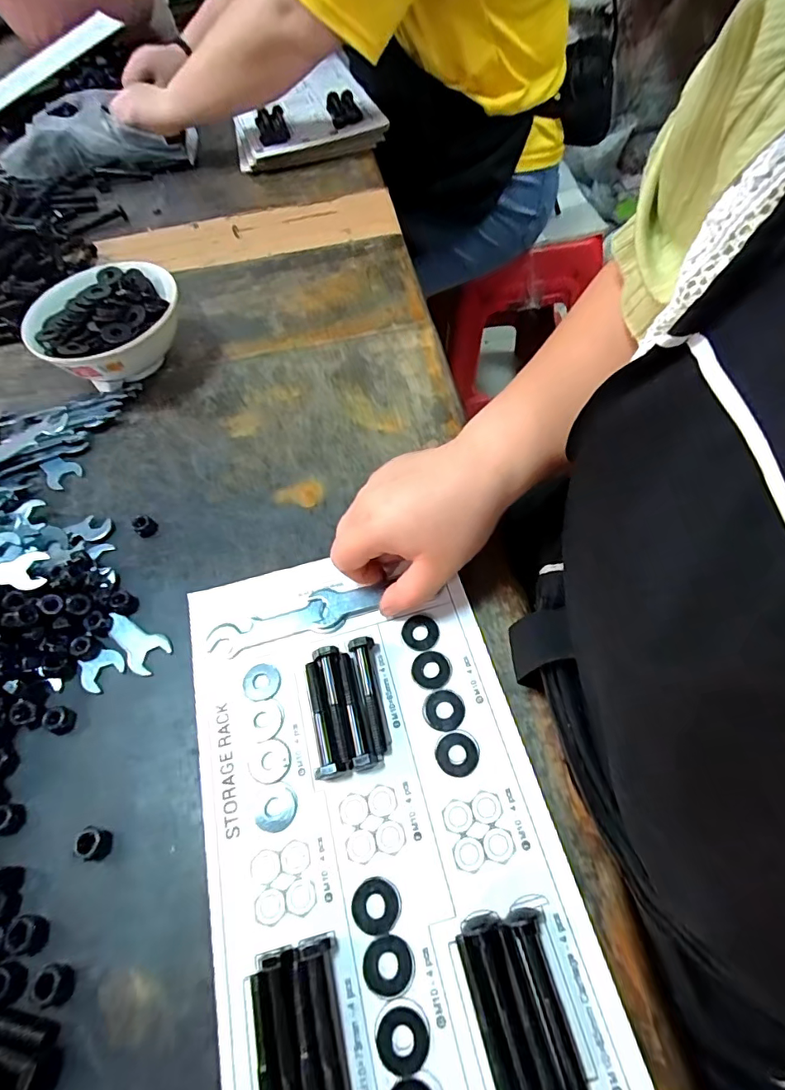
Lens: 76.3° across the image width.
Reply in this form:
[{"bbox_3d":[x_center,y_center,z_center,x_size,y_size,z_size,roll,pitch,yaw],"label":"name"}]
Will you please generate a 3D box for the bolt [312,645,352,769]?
[{"bbox_3d":[-0.036,0.100,0.311,0.015,0.015,0.073,-13,59,-3],"label":"bolt"}]

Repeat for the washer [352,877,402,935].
[{"bbox_3d":[-0.009,0.190,0.263,0.026,0.004,0.024,-2,59,3],"label":"washer"}]

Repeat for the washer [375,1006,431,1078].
[{"bbox_3d":[0.005,0.234,0.235,0.025,0.004,0.024,-2,59,3],"label":"washer"}]

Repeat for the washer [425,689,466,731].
[{"bbox_3d":[0.032,0.102,0.309,0.023,0.004,0.024,-12,59,-3],"label":"washer"}]

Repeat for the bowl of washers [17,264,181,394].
[{"bbox_3d":[-0.263,-0.202,0.483,0.135,0.064,0.133,-2,59,3],"label":"bowl of washers"}]

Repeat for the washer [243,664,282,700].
[{"bbox_3d":[-0.086,0.090,0.328,0.024,0.004,0.023,-2,59,3],"label":"washer"}]

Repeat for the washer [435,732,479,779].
[{"bbox_3d":[0.038,0.123,0.295,0.025,0.004,0.024,-2,59,3],"label":"washer"}]

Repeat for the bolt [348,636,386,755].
[{"bbox_3d":[-0.012,0.092,0.313,0.014,0.016,0.069,-15,59,-5],"label":"bolt"}]

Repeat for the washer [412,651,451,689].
[{"bbox_3d":[0.025,0.080,0.321,0.023,0.004,0.023,-13,59,-3],"label":"washer"}]

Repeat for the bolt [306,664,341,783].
[{"bbox_3d":[-0.046,0.108,0.309,0.015,0.015,0.069,-17,60,-5],"label":"bolt"}]

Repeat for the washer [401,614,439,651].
[{"bbox_3d":[0.019,0.058,0.335,0.024,0.004,0.024,-14,59,-4],"label":"washer"}]

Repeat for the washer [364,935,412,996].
[{"bbox_3d":[-0.003,0.211,0.250,0.024,0.004,0.023,-2,59,3],"label":"washer"}]

